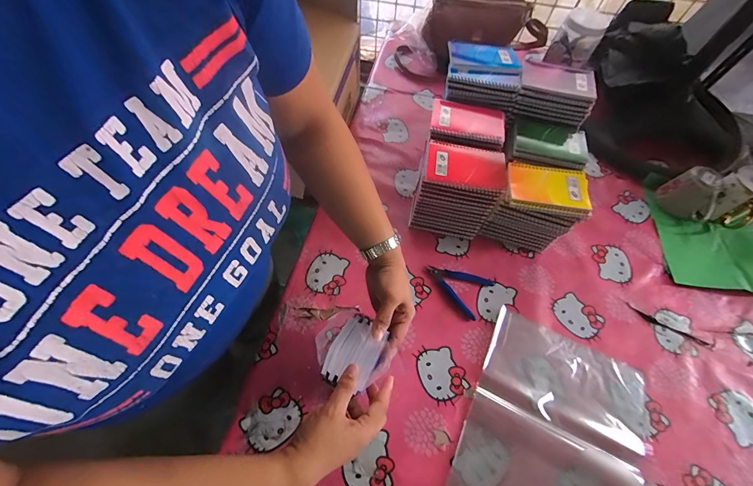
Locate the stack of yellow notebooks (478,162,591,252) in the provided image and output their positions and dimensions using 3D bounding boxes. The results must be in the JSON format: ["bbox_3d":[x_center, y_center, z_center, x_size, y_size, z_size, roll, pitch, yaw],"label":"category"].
[{"bbox_3d":[0.288,-0.066,0.616,0.134,0.141,0.092,16,62,6],"label":"stack of yellow notebooks"}]

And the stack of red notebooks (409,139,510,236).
[{"bbox_3d":[0.150,-0.099,0.617,0.139,0.161,0.105,13,62,4],"label":"stack of red notebooks"}]

